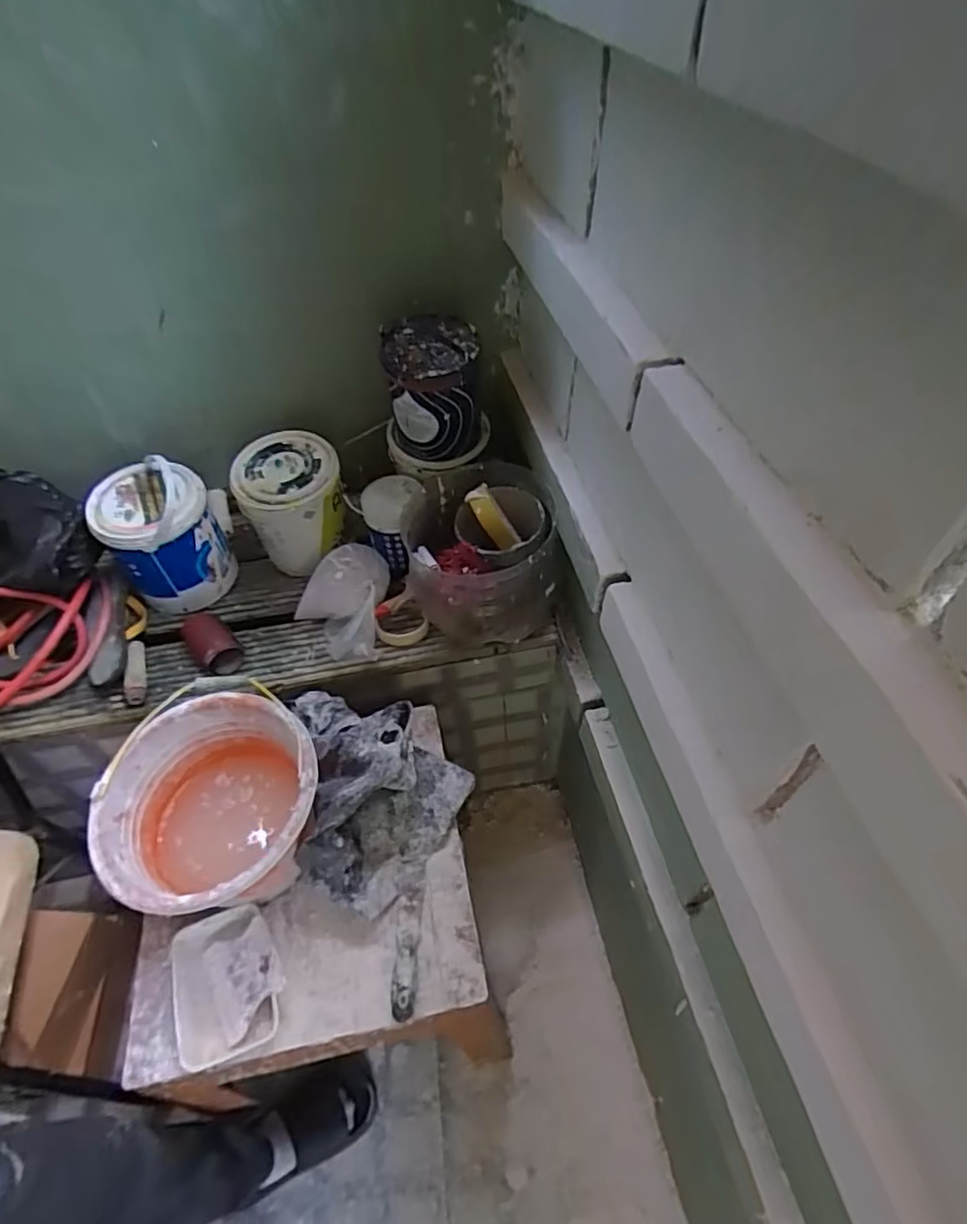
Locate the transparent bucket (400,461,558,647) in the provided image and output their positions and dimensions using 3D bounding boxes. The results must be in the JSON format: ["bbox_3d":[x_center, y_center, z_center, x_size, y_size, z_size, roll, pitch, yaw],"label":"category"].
[{"bbox_3d":[-0.005,-0.084,1.010,0.220,0.187,0.242,-1,49,2],"label":"transparent bucket"}]

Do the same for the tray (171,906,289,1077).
[{"bbox_3d":[-0.319,0.472,0.793,0.137,0.038,0.152,-18,50,-13],"label":"tray"}]

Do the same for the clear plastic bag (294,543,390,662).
[{"bbox_3d":[-0.228,-0.021,1.057,0.166,0.106,0.201,-21,51,-15],"label":"clear plastic bag"}]

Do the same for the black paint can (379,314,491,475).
[{"bbox_3d":[-0.082,-0.340,1.022,0.156,0.219,0.156,-1,49,2],"label":"black paint can"}]

